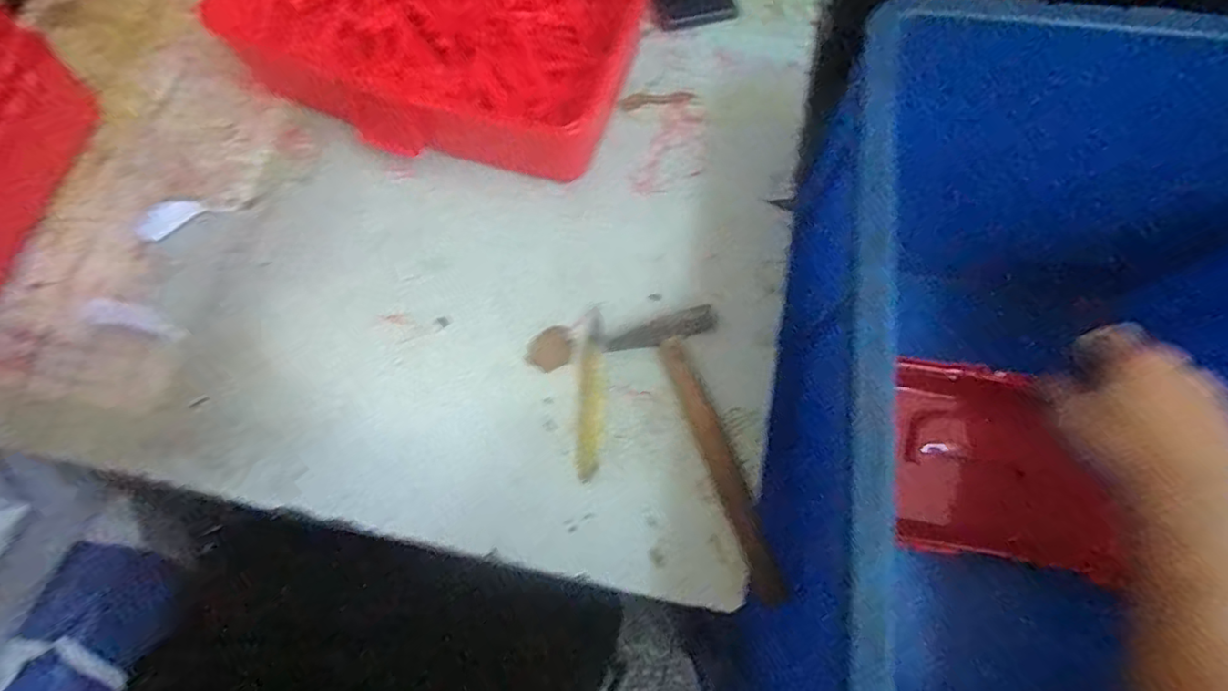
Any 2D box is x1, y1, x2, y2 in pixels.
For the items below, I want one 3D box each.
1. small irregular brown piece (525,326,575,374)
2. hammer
[{"bbox_3d":[-0.051,0.003,0.468,0.041,0.004,0.032,-34,75,-9],"label":"small irregular brown piece"},{"bbox_3d":[0.076,0.084,0.441,0.084,0.019,0.225,-20,73,-5],"label":"hammer"}]

